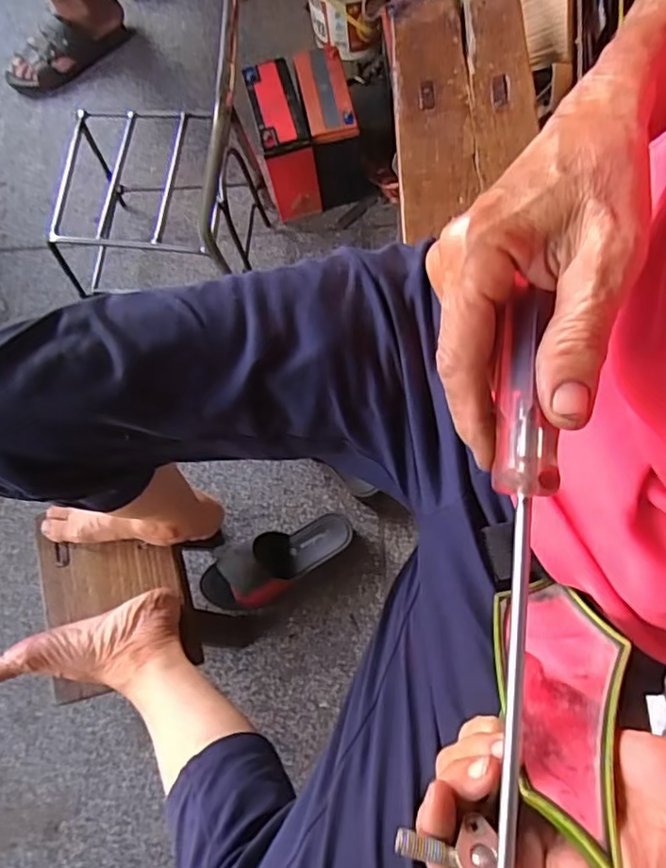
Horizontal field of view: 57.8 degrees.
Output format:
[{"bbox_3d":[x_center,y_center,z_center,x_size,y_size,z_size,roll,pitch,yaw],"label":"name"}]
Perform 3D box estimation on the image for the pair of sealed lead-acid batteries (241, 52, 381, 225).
[{"bbox_3d":[-0.036,-0.493,1.007,0.172,0.185,0.164,-15,71,-1],"label":"pair of sealed lead-acid batteries"}]

